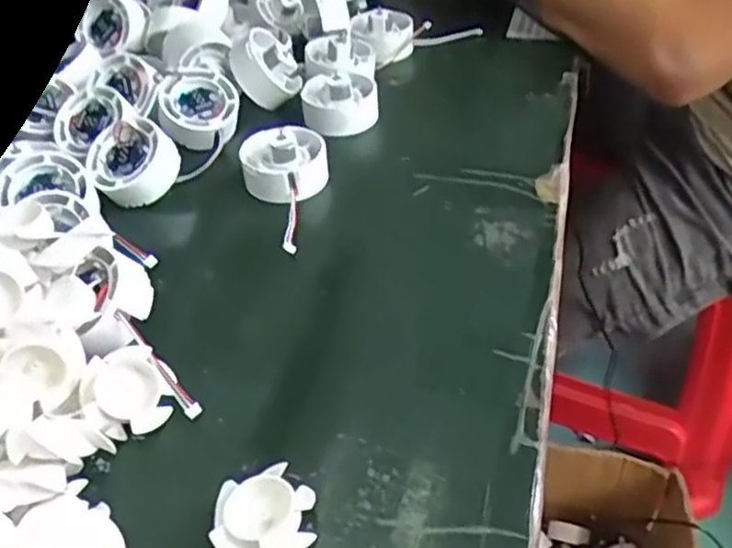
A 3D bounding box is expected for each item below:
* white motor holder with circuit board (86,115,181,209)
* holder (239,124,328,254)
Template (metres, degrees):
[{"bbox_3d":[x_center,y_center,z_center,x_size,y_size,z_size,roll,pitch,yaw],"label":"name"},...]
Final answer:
[{"bbox_3d":[-0.150,-0.073,0.465,0.056,0.027,0.056,-5,70,15],"label":"white motor holder with circuit board"},{"bbox_3d":[-0.047,-0.052,0.438,0.053,0.031,0.102,-9,41,-6],"label":"holder"}]

